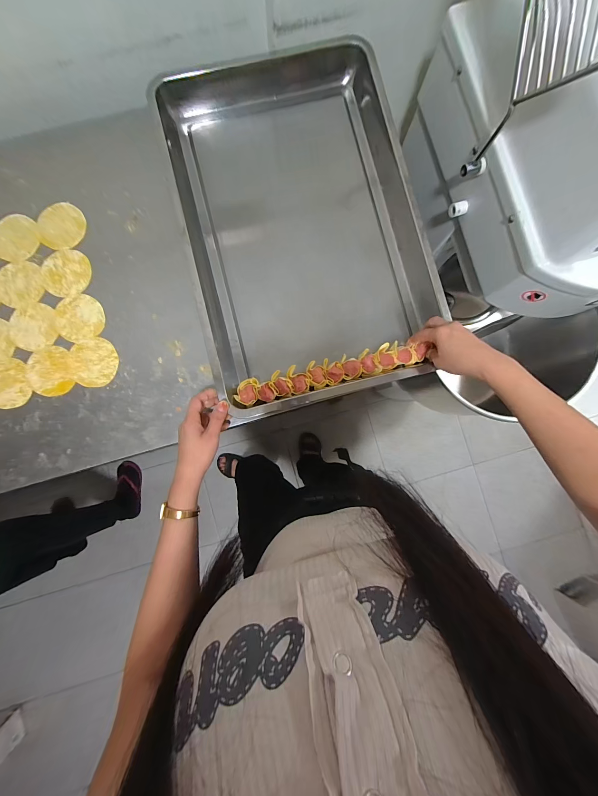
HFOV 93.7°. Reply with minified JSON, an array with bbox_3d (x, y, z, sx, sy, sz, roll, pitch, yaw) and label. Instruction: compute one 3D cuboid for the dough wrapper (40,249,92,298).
[{"bbox_3d":[-0.403,-0.218,0.486,0.076,0.005,0.082,1,83,-9],"label":"dough wrapper"}]

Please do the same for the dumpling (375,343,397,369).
[{"bbox_3d":[0.141,-0.066,0.478,0.031,0.037,0.040,-24,87,-2],"label":"dumpling"}]

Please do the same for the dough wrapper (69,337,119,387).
[{"bbox_3d":[-0.350,-0.061,0.479,0.076,0.006,0.082,0,86,-5],"label":"dough wrapper"}]

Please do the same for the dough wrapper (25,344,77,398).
[{"bbox_3d":[-0.422,-0.045,0.474,0.071,0.004,0.082,-15,87,-2],"label":"dough wrapper"}]

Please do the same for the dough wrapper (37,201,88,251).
[{"bbox_3d":[-0.421,-0.303,0.495,0.084,0.004,0.085,0,82,0],"label":"dough wrapper"}]

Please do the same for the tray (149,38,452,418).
[{"bbox_3d":[0.001,-0.301,0.485,0.382,0.068,0.603,-14,87,-3],"label":"tray"}]

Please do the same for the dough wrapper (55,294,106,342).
[{"bbox_3d":[-0.377,-0.139,0.482,0.078,0.007,0.078,-11,89,-4],"label":"dough wrapper"}]

